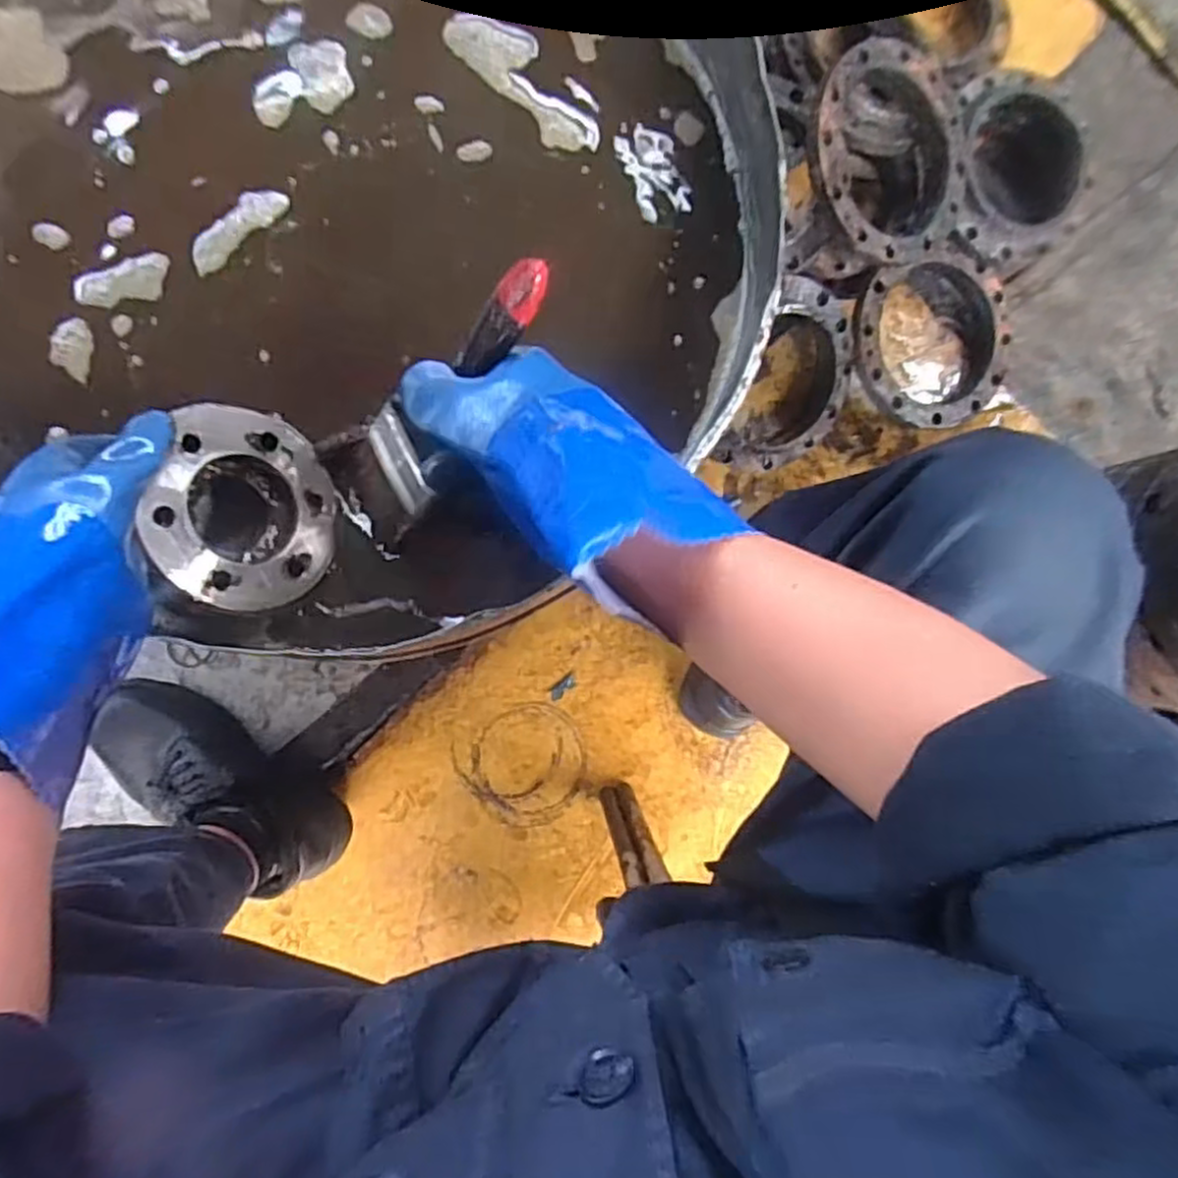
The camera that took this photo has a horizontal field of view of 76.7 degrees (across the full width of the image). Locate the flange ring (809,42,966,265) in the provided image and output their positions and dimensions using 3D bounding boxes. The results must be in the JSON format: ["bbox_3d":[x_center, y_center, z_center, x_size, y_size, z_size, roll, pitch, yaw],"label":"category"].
[{"bbox_3d":[0.296,-0.428,0.731,0.196,0.022,0.198,-3,95,-28],"label":"flange ring"}]

